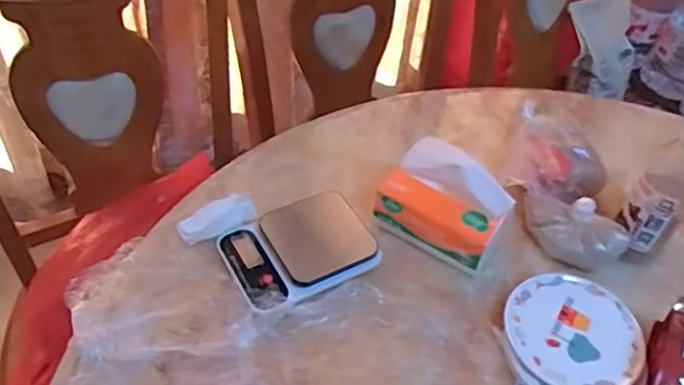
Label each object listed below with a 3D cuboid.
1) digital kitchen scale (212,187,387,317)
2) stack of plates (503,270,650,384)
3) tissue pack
[{"bbox_3d":[-0.052,0.070,0.786,0.178,0.027,0.126,-24,59,-17],"label":"digital kitchen scale"},{"bbox_3d":[0.270,0.169,0.741,0.153,0.021,0.186,9,48,5],"label":"stack of plates"},{"bbox_3d":[0.127,0.011,0.797,0.155,0.131,0.062,26,52,19],"label":"tissue pack"}]

